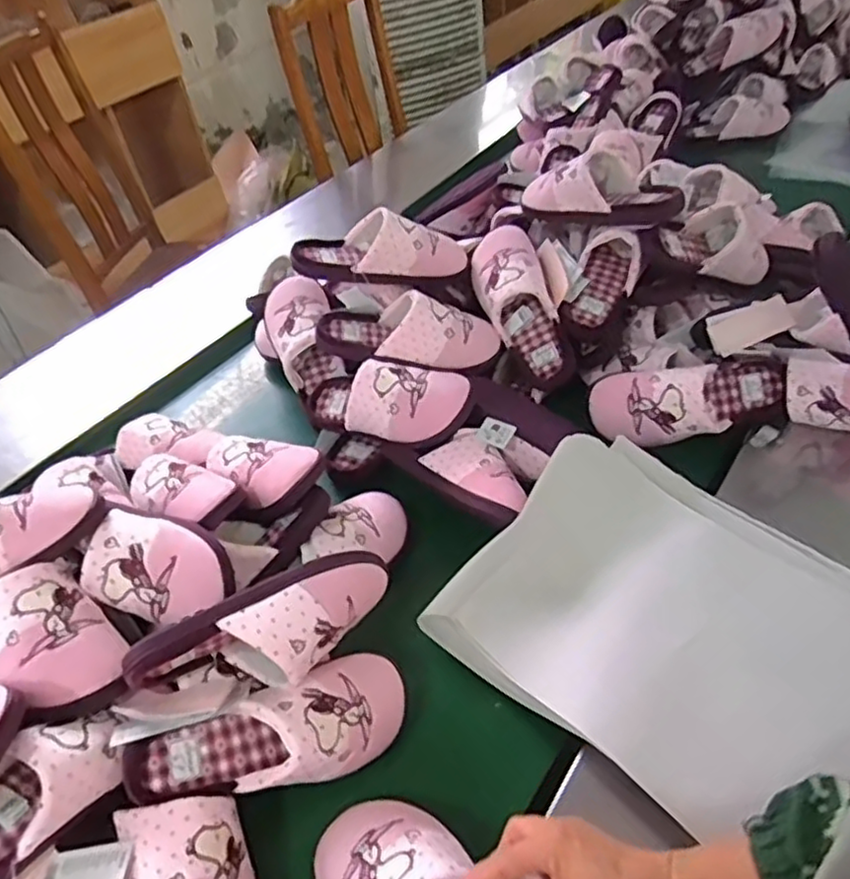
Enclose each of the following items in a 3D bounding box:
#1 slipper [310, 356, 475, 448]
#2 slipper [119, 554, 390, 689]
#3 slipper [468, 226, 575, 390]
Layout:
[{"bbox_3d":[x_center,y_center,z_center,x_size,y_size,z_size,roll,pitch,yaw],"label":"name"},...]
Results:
[{"bbox_3d":[-0.057,-0.054,0.875,0.244,0.102,0.094,3,42,34],"label":"slipper"},{"bbox_3d":[-0.133,0.173,0.596,0.231,0.069,0.073,-24,46,-17],"label":"slipper"},{"bbox_3d":[0.126,-0.191,0.940,0.089,0.095,0.210,-21,81,-14],"label":"slipper"}]

